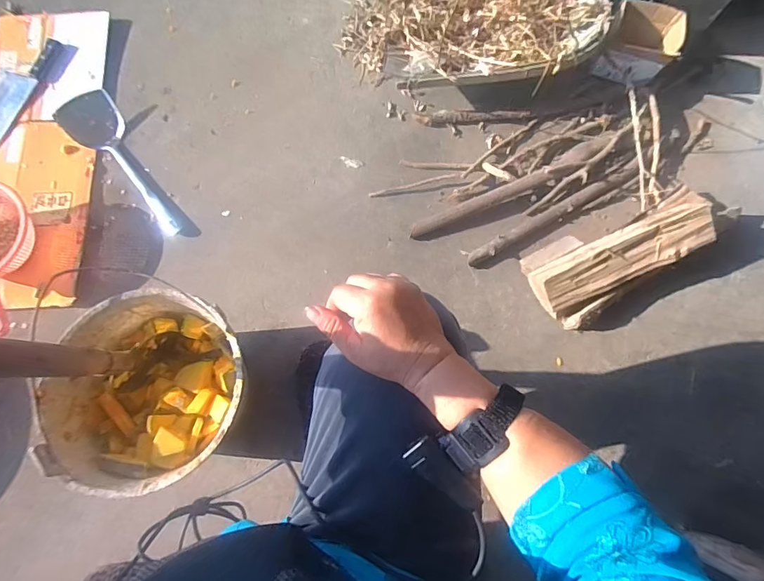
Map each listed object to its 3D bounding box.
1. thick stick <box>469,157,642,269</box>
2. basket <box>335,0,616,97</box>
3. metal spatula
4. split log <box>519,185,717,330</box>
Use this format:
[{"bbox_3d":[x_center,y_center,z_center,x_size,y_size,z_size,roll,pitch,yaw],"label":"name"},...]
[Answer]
[{"bbox_3d":[0.357,-0.159,0.881,0.424,0.031,0.037,-29,78,-9],"label":"thick stick"},{"bbox_3d":[0.203,-0.583,0.938,0.537,0.133,0.414,-20,77,-7],"label":"basket"},{"bbox_3d":[-0.536,-0.251,0.882,0.107,0.034,0.374,-32,78,-10],"label":"metal spatula"},{"bbox_3d":[0.473,-0.070,0.819,0.406,0.082,0.163,-23,78,-7],"label":"split log"}]

